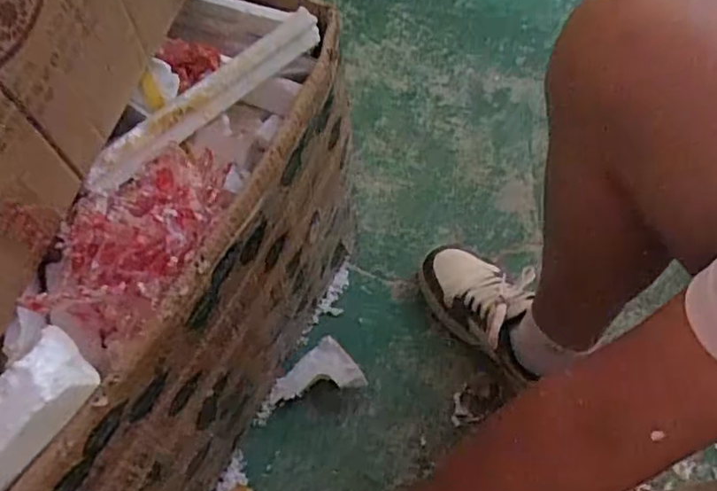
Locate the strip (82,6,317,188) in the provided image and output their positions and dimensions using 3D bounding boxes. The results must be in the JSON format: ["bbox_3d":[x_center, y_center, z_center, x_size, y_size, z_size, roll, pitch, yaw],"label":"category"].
[{"bbox_3d":[-0.130,-0.129,0.530,0.032,0.017,0.239,39,70,22],"label":"strip"}]

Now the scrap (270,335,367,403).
[{"bbox_3d":[-0.057,0.160,0.806,0.127,0.018,0.067,-21,58,17],"label":"scrap"}]

